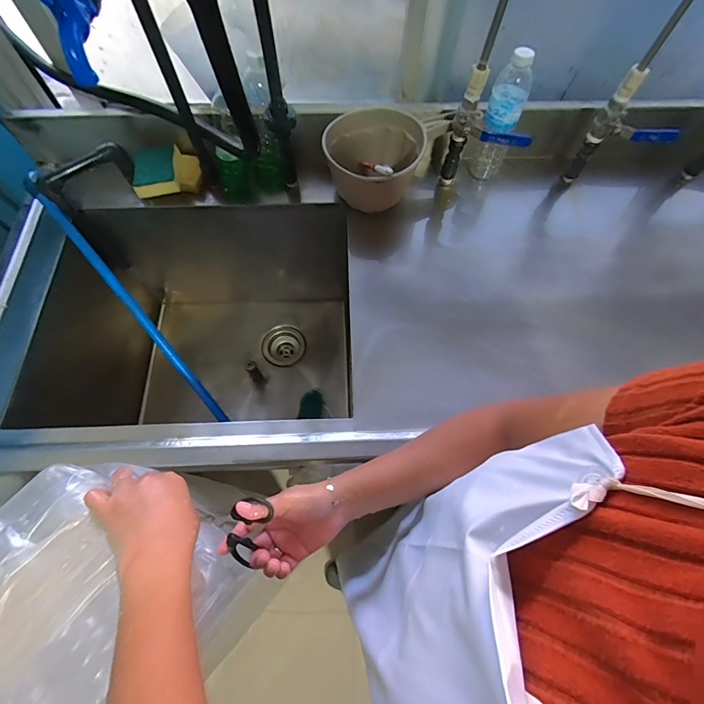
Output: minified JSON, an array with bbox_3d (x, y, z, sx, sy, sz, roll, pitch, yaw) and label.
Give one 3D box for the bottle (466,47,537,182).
[{"bbox_3d":[0.267,-0.416,0.645,0.063,0.204,0.073,24,67,9],"label":"bottle"}]

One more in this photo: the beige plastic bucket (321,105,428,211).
[{"bbox_3d":[0.039,-0.346,0.662,0.170,0.103,0.164,0,66,-1],"label":"beige plastic bucket"}]

